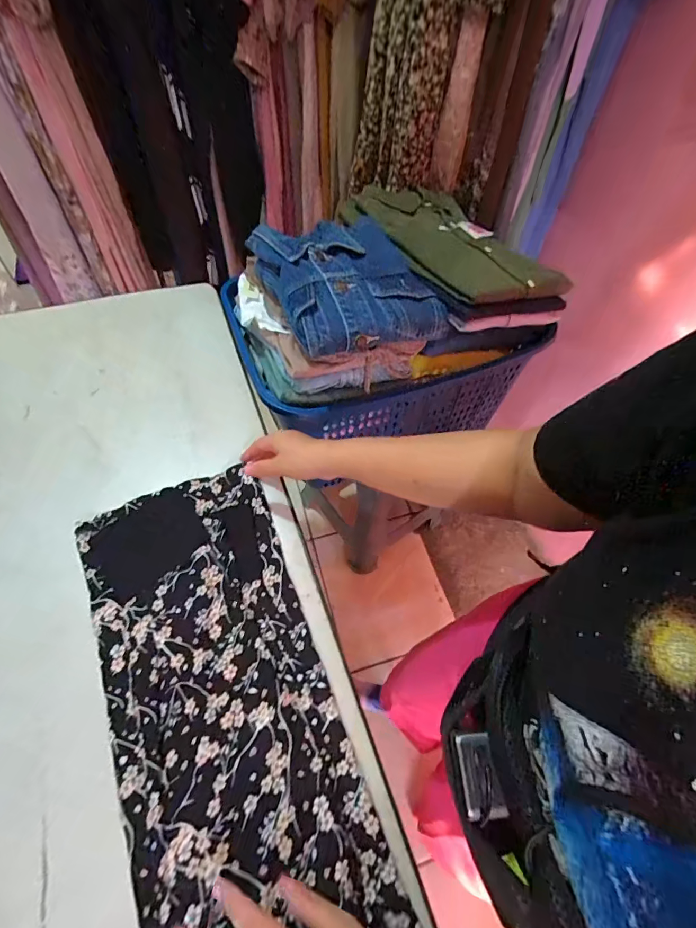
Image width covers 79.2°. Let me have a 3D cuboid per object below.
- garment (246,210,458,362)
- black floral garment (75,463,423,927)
[{"bbox_3d":[-0.007,-0.293,0.640,0.214,0.052,0.287,-18,59,-15],"label":"garment"},{"bbox_3d":[-0.081,0.321,0.355,0.215,0.030,0.740,-17,58,-15],"label":"black floral garment"}]

